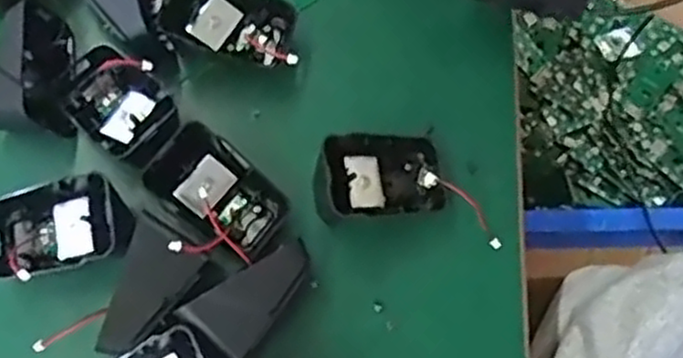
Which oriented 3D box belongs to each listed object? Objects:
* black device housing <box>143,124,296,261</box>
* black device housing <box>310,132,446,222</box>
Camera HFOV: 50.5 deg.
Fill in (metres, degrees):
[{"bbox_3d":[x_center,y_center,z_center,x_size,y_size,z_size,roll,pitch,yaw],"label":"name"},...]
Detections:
[{"bbox_3d":[-0.064,0.010,0.371,0.063,0.042,0.051,37,78,11],"label":"black device housing"},{"bbox_3d":[0.019,-0.001,0.378,0.067,0.040,0.042,-6,74,0],"label":"black device housing"}]

